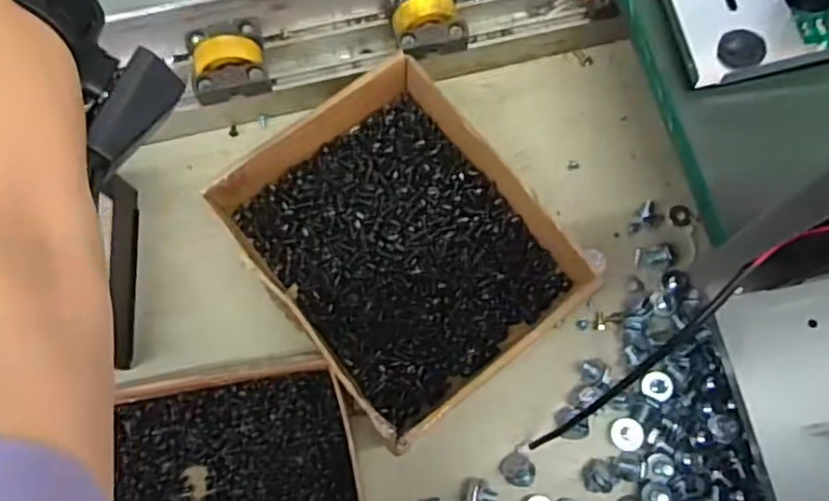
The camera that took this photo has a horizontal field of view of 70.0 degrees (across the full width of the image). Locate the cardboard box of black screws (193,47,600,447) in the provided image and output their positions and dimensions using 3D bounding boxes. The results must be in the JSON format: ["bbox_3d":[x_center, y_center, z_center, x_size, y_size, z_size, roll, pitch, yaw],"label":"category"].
[{"bbox_3d":[-0.014,-0.011,0.414,0.178,0.047,0.235,-37,79,-11],"label":"cardboard box of black screws"}]

